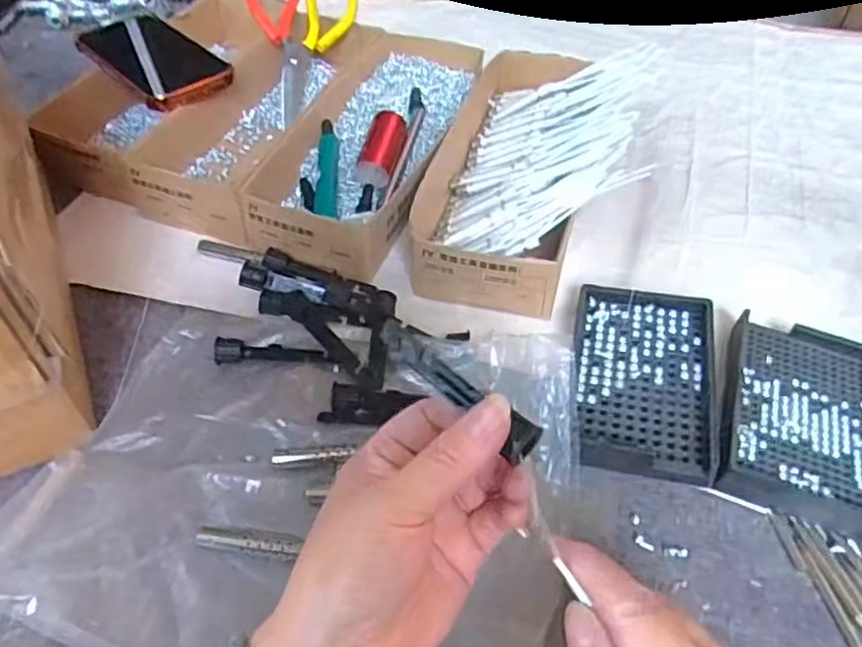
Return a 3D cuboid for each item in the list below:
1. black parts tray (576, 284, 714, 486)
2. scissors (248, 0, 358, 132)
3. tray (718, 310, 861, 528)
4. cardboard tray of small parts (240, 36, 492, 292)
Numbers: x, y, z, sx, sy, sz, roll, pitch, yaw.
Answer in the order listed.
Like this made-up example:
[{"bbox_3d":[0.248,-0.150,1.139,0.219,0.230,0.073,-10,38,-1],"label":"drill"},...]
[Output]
[{"bbox_3d":[0.134,0.032,0.433,0.081,0.025,0.140,11,49,8],"label":"black parts tray"},{"bbox_3d":[-0.130,-0.280,0.657,0.102,0.039,0.188,3,72,1],"label":"scissors"},{"bbox_3d":[0.229,0.056,0.414,0.088,0.023,0.133,17,50,13],"label":"tray"},{"bbox_3d":[-0.049,-0.167,0.591,0.129,0.045,0.316,12,49,9],"label":"cardboard tray of small parts"}]

